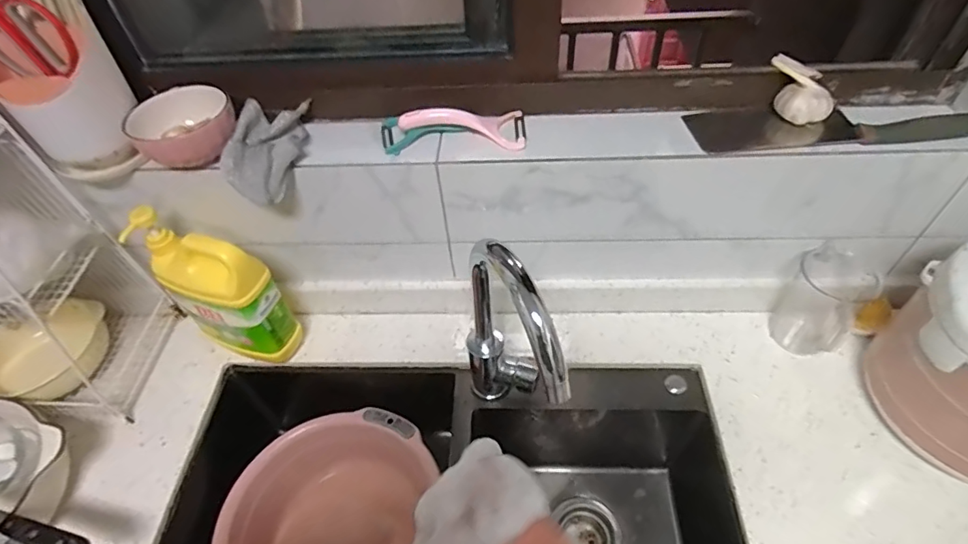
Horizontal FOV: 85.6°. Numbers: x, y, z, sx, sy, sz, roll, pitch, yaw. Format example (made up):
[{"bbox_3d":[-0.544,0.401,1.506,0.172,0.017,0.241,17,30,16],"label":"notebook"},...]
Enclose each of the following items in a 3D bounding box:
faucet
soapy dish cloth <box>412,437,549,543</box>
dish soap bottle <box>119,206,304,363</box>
[{"bbox_3d":[0.027,0.111,0.571,0.062,0.315,0.179,-12,51,-6],"label":"faucet"},{"bbox_3d":[-0.015,0.183,0.371,0.069,0.036,0.117,35,61,27],"label":"soapy dish cloth"},{"bbox_3d":[-0.343,0.030,0.680,0.141,0.221,0.061,9,52,11],"label":"dish soap bottle"}]

